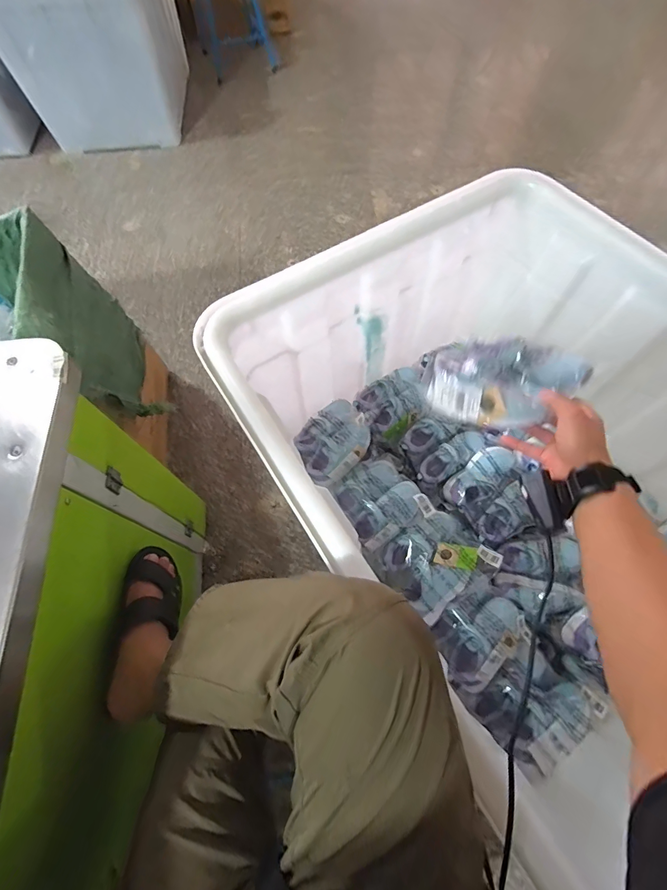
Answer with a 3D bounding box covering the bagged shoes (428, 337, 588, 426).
[{"bbox_3d":[0.246,-0.091,0.565,0.206,0.083,0.139,28,60,25],"label":"bagged shoes"}]

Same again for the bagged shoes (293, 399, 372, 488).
[{"bbox_3d":[0.002,-0.020,0.908,0.195,0.102,0.155,-40,71,-16],"label":"bagged shoes"}]

